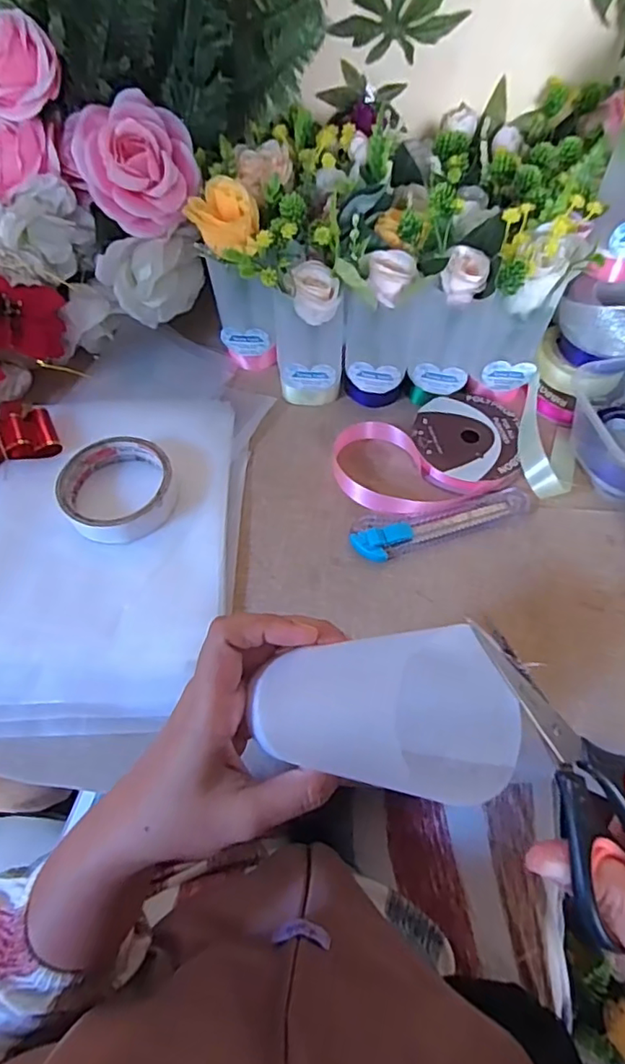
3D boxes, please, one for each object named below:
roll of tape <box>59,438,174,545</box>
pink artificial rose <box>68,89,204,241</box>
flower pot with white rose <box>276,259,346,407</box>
[{"bbox_3d":[-0.151,-0.036,0.442,0.084,0.022,0.091,1,57,-1],"label":"roll of tape"},{"bbox_3d":[-0.139,-0.295,0.458,0.089,0.094,0.055,-24,36,6],"label":"pink artificial rose"},{"bbox_3d":[-0.001,-0.162,0.478,0.054,0.113,0.042,1,57,-1],"label":"flower pot with white rose"}]

